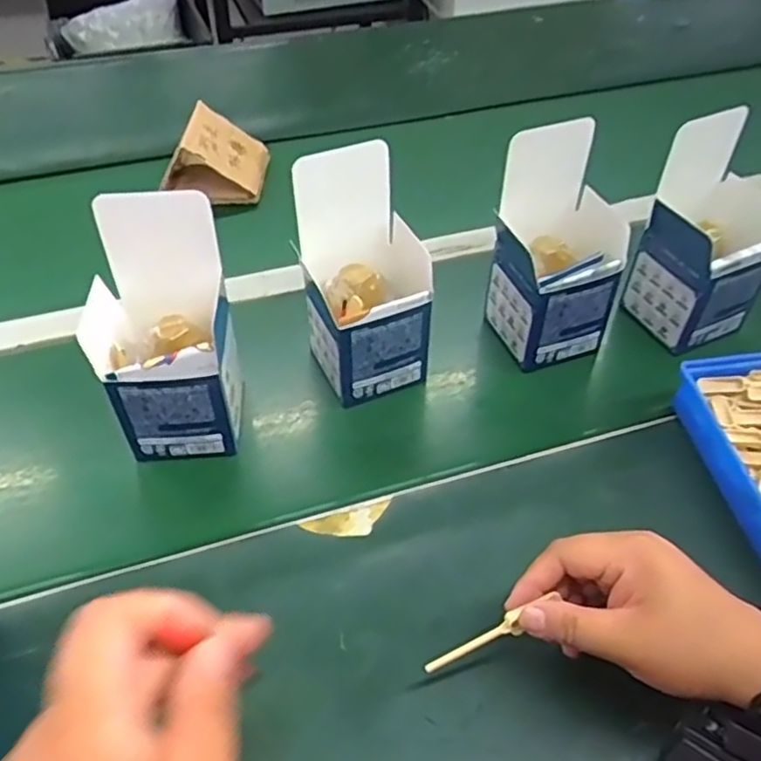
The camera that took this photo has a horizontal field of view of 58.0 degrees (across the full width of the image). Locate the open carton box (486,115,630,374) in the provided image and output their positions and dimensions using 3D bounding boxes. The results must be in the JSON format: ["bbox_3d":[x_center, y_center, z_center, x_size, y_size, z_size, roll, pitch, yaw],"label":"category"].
[{"bbox_3d":[0.155,-0.108,0.583,0.107,0.213,0.084,-17,50,-16],"label":"open carton box"}]

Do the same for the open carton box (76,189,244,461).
[{"bbox_3d":[-0.159,-0.033,0.511,0.097,0.180,0.096,-9,48,-9],"label":"open carton box"}]

